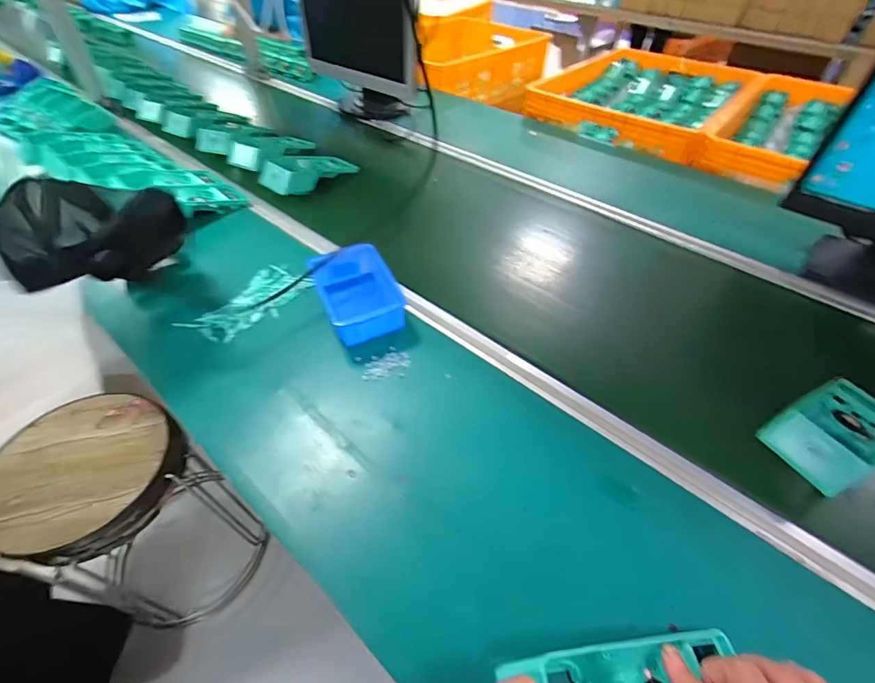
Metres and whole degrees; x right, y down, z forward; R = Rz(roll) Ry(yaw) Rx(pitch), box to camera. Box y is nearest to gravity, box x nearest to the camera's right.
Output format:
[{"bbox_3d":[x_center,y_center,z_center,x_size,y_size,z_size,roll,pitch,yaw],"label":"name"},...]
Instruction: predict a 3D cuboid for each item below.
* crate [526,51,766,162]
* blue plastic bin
[{"bbox_3d":[0.615,-0.715,1.233,0.489,0.126,0.635,33,54,25],"label":"crate"},{"bbox_3d":[-0.110,-0.067,0.567,0.099,0.060,0.131,-18,51,-19],"label":"blue plastic bin"}]

